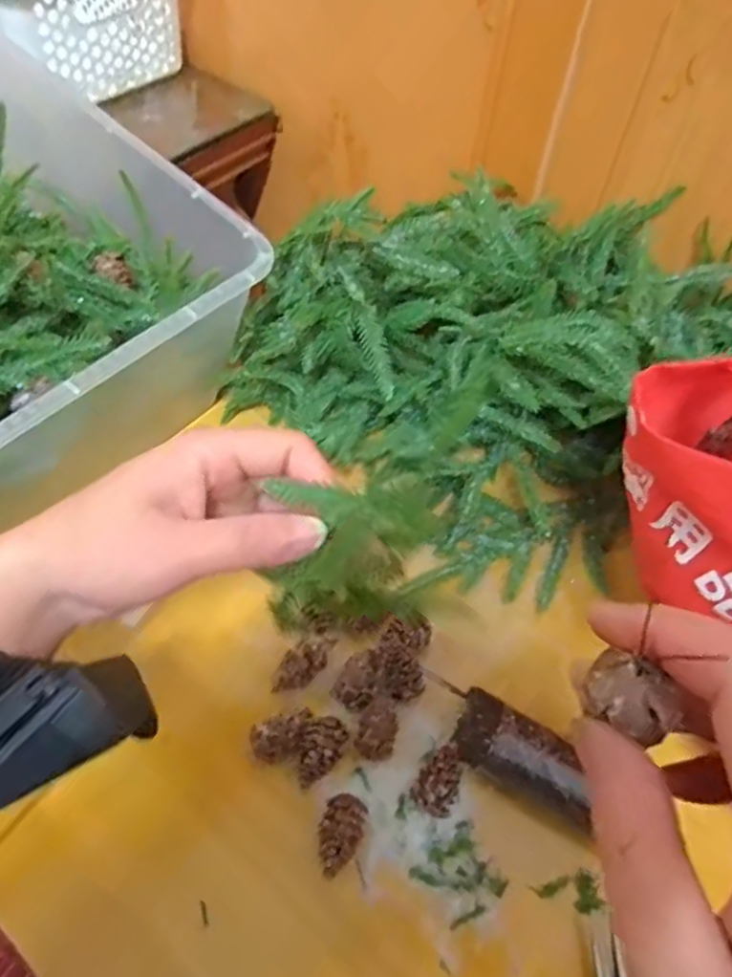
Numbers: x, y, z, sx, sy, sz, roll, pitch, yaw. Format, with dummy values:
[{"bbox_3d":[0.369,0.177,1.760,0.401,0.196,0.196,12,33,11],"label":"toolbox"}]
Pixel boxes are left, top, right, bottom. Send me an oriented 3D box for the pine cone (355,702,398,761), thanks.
[{"bbox_3d":[0.006,0.132,0.362,0.020,0.024,0.028,13,55,5],"label":"pine cone"}]

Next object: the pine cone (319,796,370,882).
[{"bbox_3d":[-0.012,0.173,0.333,0.021,0.019,0.036,17,55,8],"label":"pine cone"}]

